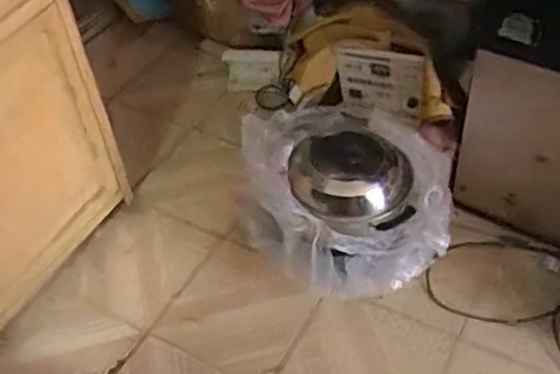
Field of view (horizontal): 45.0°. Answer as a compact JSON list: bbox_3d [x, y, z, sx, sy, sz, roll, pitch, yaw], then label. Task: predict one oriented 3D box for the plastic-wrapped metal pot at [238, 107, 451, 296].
[{"bbox_3d":[0.124,0.034,1.387,0.433,0.251,0.287,7,48,12],"label":"plastic-wrapped metal pot"}]

